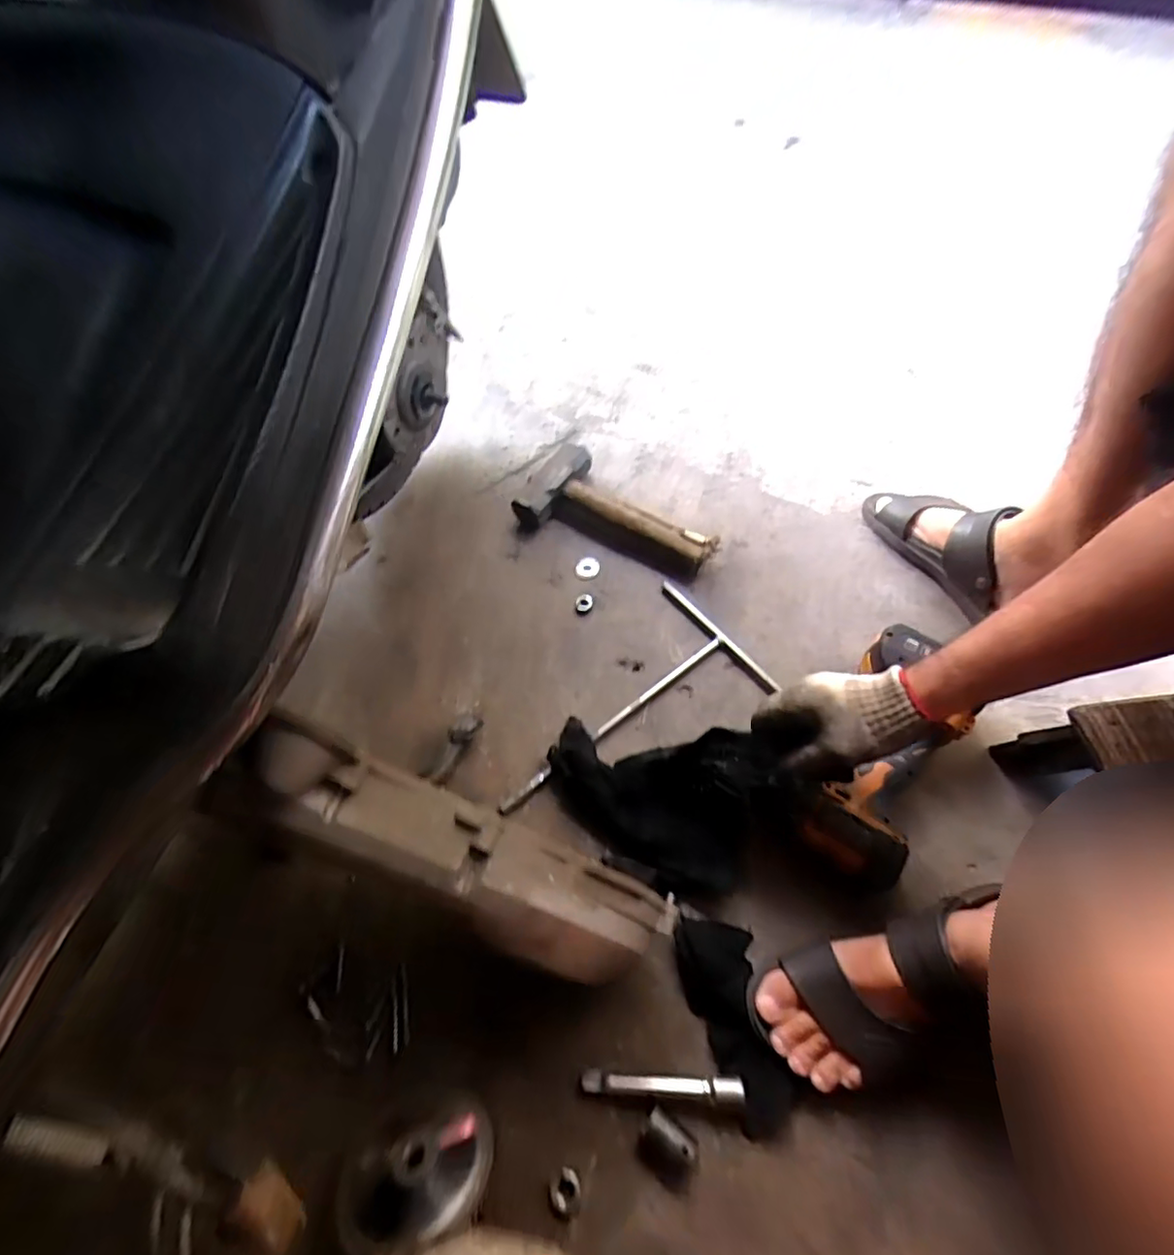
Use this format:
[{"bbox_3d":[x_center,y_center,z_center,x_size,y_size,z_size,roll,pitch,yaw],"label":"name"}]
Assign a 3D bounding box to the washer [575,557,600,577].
[{"bbox_3d":[0.001,-0.075,0.731,0.030,0.006,0.025,0,59,3],"label":"washer"}]

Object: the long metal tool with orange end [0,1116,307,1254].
[{"bbox_3d":[-0.235,0.306,0.334,0.021,0.171,0.035,-51,27,-23],"label":"long metal tool with orange end"}]

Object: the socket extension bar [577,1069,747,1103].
[{"bbox_3d":[0.059,0.360,0.467,0.124,0.018,0.016,1,60,4],"label":"socket extension bar"}]

